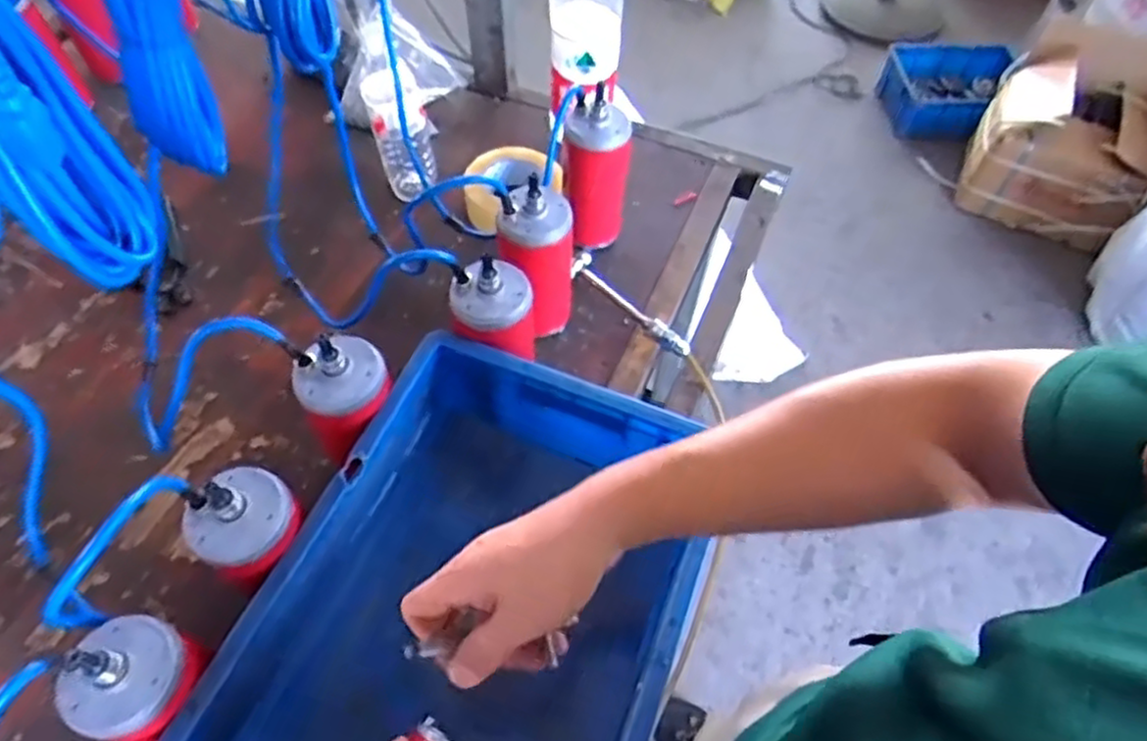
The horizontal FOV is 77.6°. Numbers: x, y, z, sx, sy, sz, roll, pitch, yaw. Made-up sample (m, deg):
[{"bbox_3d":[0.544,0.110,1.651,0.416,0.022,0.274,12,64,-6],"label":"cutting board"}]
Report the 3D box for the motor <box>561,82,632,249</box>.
[{"bbox_3d":[0.022,-0.222,0.837,0.055,0.188,0.062,-32,63,-20],"label":"motor"}]

